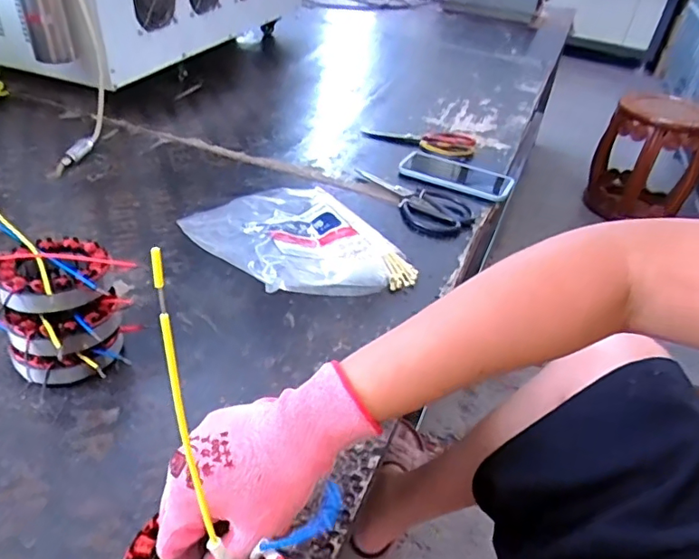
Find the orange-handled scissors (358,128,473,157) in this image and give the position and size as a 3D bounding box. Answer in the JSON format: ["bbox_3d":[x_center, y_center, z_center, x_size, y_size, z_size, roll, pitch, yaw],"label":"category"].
[{"bbox_3d":[0.120,-0.243,0.954,0.197,0.010,0.115,8,37,4],"label":"orange-handled scissors"}]

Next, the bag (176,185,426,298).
[{"bbox_3d":[-0.066,-0.060,0.642,0.195,0.057,0.252,-19,43,-28],"label":"bag"}]

